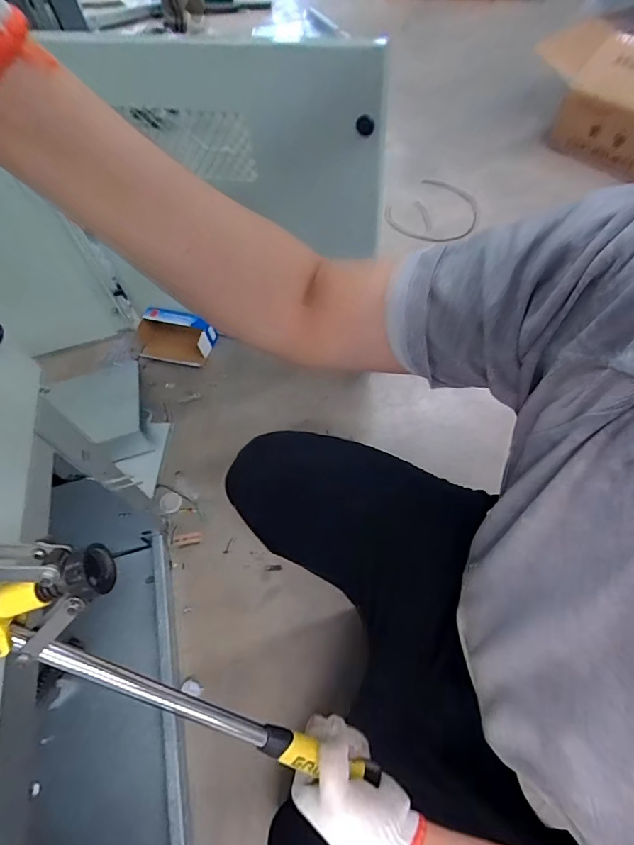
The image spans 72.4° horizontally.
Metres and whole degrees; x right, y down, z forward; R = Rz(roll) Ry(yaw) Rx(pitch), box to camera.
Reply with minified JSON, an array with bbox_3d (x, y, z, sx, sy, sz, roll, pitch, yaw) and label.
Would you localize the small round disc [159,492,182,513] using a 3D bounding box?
[{"bbox_3d":[-0.361,0.197,1.072,0.050,0.007,0.050,0,55,0],"label":"small round disc"}]

